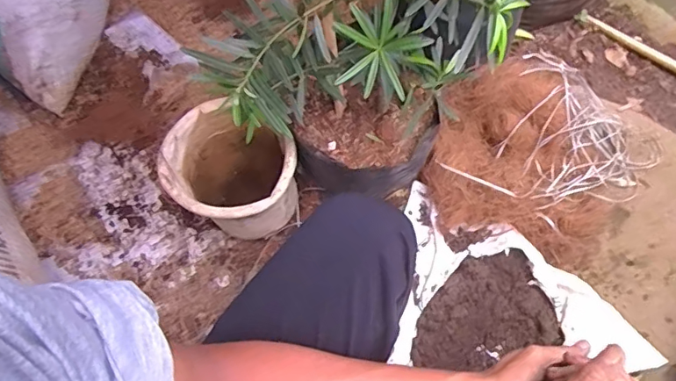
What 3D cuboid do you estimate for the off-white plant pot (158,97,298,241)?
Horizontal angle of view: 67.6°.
[{"bbox_3d":[-0.191,-0.034,0.907,0.209,0.184,0.258,-29,68,-11],"label":"off-white plant pot"}]

